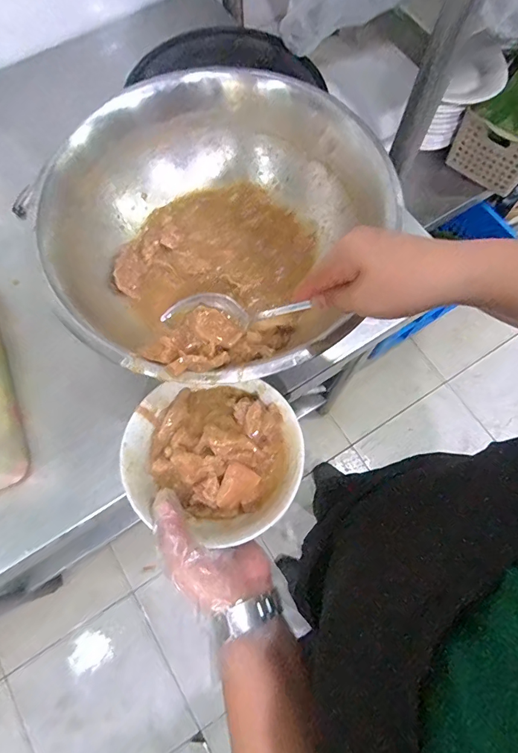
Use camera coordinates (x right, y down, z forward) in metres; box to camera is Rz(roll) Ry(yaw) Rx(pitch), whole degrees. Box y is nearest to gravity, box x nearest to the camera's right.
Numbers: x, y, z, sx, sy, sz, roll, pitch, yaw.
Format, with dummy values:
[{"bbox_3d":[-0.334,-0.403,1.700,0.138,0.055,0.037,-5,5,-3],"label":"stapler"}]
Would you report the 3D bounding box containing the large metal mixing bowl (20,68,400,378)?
[{"bbox_3d":[-0.046,-0.164,0.464,0.327,0.124,0.358,0,72,1],"label":"large metal mixing bowl"}]

